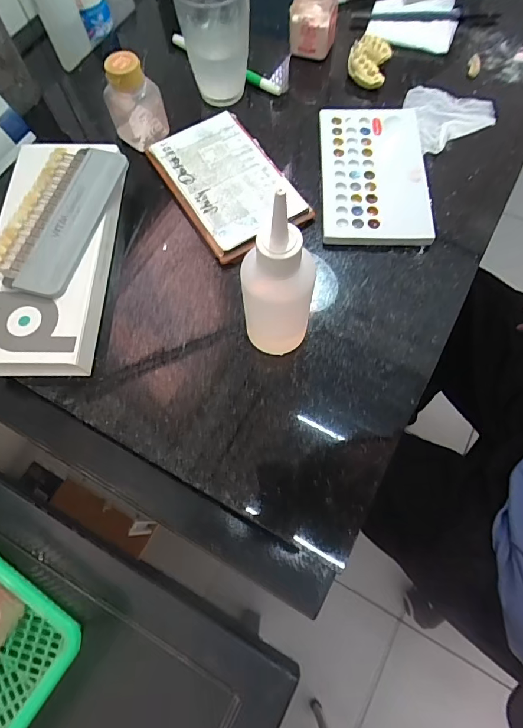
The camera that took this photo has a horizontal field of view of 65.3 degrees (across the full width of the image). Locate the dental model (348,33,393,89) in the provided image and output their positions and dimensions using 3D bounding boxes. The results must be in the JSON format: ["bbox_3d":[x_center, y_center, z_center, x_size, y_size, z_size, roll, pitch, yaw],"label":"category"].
[{"bbox_3d":[0.112,-0.319,0.425,0.040,0.021,0.052,13,71,6],"label":"dental model"}]

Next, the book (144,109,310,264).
[{"bbox_3d":[-0.032,-0.168,0.377,0.096,0.016,0.148,-33,73,-10],"label":"book"}]

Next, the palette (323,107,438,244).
[{"bbox_3d":[0.104,-0.176,0.378,0.095,0.014,0.151,1,71,1],"label":"palette"}]

